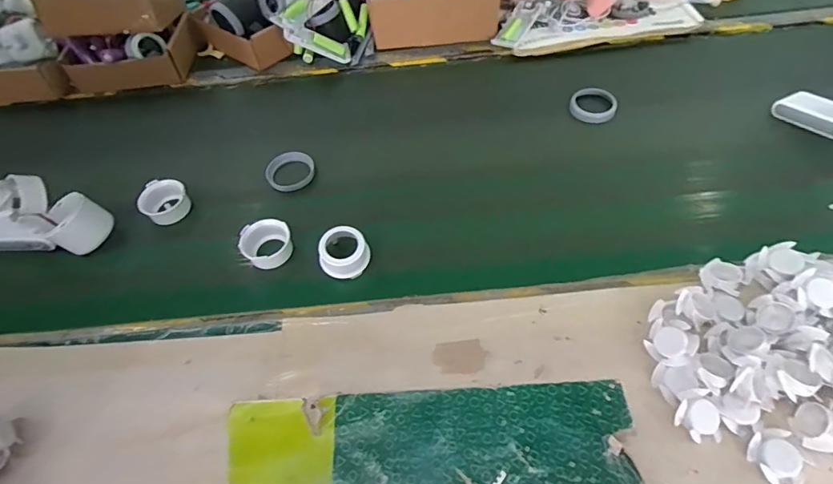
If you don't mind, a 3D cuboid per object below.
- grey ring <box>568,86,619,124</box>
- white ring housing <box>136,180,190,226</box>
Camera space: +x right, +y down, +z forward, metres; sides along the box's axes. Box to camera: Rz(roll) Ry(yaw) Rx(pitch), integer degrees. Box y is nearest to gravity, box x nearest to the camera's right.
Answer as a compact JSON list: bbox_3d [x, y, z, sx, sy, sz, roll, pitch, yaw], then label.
[{"bbox_3d":[0.239,-0.185,0.633,0.058,0.012,0.060,-2,54,3],"label":"grey ring"},{"bbox_3d":[-0.311,-0.051,0.578,0.054,0.030,0.054,-2,54,3],"label":"white ring housing"}]

